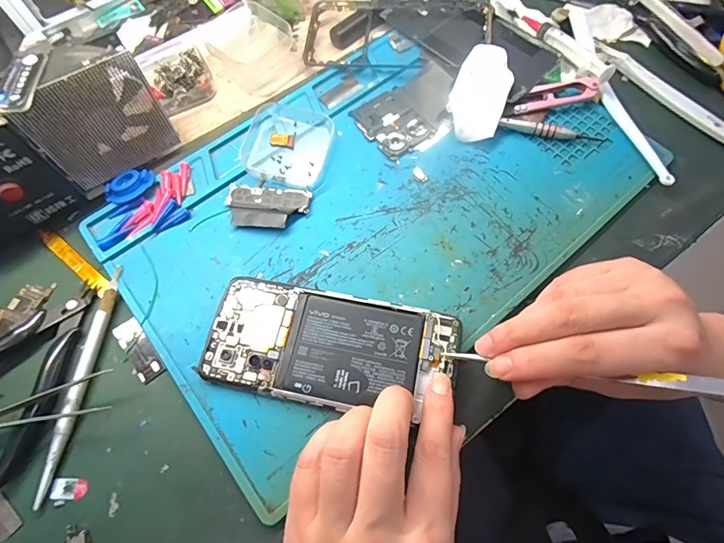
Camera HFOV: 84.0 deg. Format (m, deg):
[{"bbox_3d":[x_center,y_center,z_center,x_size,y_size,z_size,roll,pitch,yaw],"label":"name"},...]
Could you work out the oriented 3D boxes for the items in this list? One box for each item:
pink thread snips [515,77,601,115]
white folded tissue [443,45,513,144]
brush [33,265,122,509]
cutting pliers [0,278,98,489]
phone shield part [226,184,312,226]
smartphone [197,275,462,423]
[{"bbox_3d":[0.153,-0.144,0.322,0.066,0.015,0.023,-11,68,-4],"label":"pink thread snips"},{"bbox_3d":[0.095,-0.142,0.321,0.043,0.020,0.085,21,69,9],"label":"white folded tissue"},{"bbox_3d":[-0.173,0.063,0.249,0.011,0.009,0.141,5,68,2],"label":"brush"},{"bbox_3d":[-0.208,0.056,0.248,0.081,0.016,0.115,29,70,11],"label":"cutting pliers"},{"bbox_3d":[-0.070,-0.047,0.294,0.061,0.008,0.034,5,68,2],"label":"phone shield part"},{"bbox_3d":[-0.019,0.045,0.251,0.153,0.006,0.071,4,68,4],"label":"smartphone"}]

